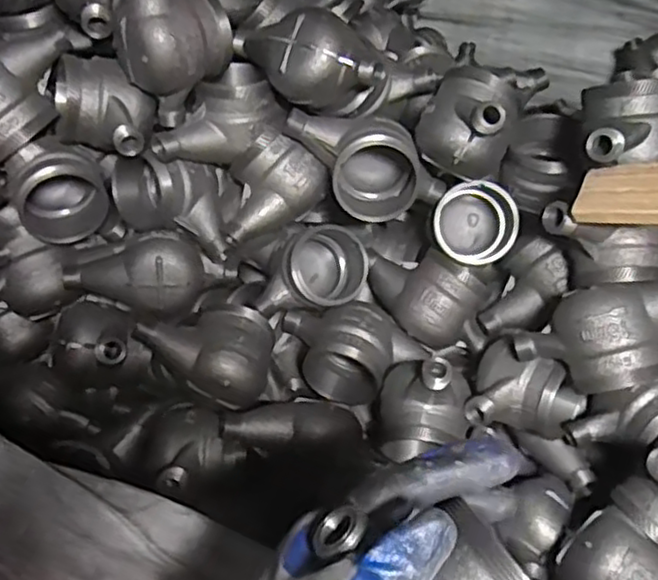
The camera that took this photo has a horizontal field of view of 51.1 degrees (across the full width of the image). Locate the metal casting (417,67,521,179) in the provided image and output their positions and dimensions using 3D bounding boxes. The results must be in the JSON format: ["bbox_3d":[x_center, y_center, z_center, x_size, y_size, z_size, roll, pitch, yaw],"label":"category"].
[{"bbox_3d":[0.126,-0.151,0.618,0.076,0.083,0.074,2,52,-3],"label":"metal casting"}]

